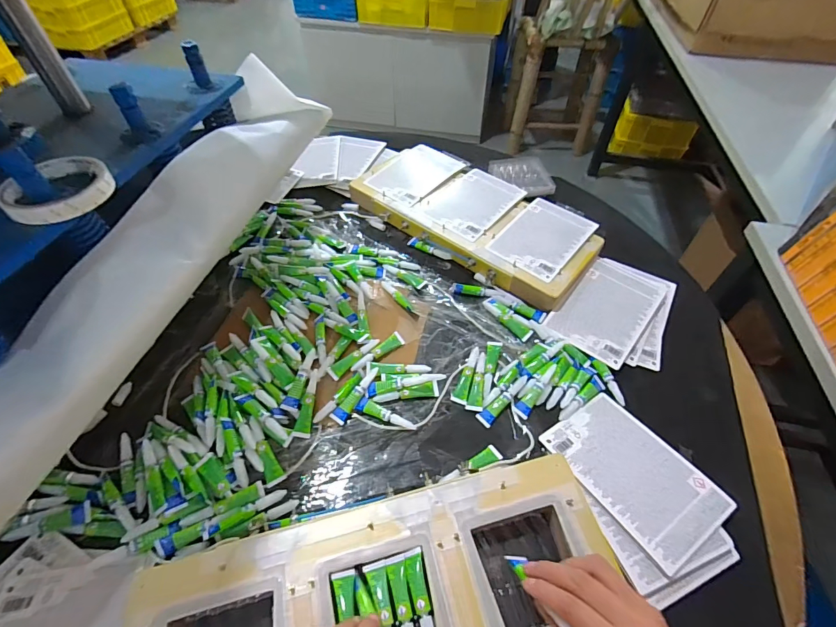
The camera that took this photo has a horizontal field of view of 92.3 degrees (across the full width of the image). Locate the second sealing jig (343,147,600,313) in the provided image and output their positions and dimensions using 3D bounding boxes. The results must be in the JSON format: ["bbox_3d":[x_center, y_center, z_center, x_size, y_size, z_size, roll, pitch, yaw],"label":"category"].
[{"bbox_3d":[0.095,-0.172,0.706,0.425,0.048,0.198,33,56,25],"label":"second sealing jig"}]

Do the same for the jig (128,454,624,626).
[{"bbox_3d":[-0.029,0.254,0.351,0.417,0.020,0.169,-13,50,-12],"label":"jig"}]

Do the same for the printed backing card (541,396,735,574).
[{"bbox_3d":[0.236,0.173,0.442,0.112,0.006,0.166,-26,50,-22],"label":"printed backing card"}]

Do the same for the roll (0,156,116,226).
[{"bbox_3d":[-0.339,-0.117,0.382,0.084,0.023,0.083,1,50,-1],"label":"roll"}]

